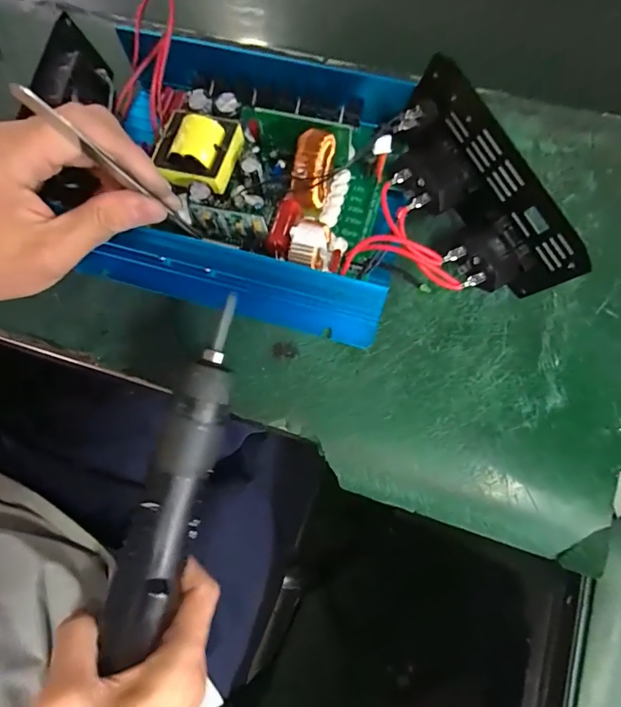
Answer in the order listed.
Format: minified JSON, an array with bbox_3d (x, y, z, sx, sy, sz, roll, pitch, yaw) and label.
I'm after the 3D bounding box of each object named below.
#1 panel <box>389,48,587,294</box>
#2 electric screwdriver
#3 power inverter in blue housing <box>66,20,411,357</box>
[{"bbox_3d":[0.089,-0.091,0.246,0.054,0.050,0.141,-32,88,-8],"label":"panel"},{"bbox_3d":[-0.074,0.070,0.236,0.033,0.032,0.202,16,87,7],"label":"electric screwdriver"},{"bbox_3d":[-0.032,-0.111,0.267,0.214,0.056,0.169,13,74,6],"label":"power inverter in blue housing"}]

